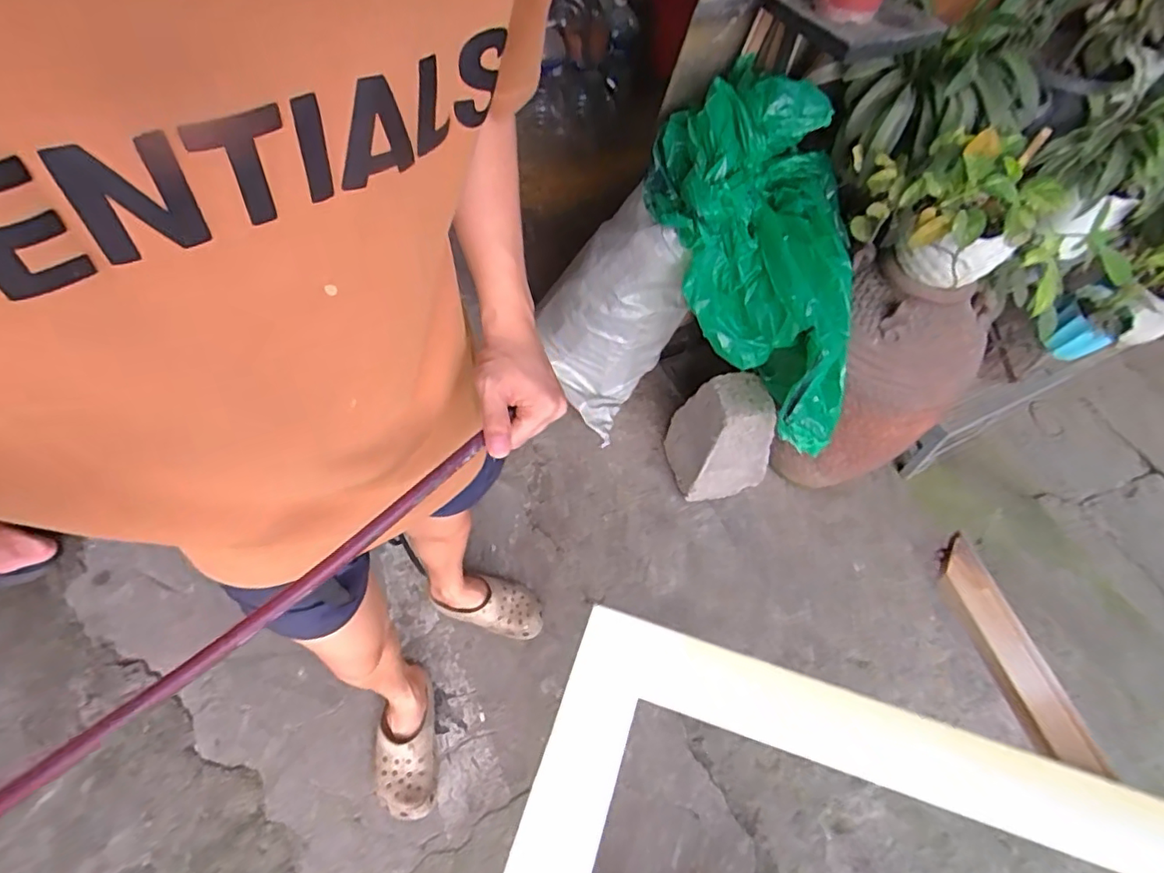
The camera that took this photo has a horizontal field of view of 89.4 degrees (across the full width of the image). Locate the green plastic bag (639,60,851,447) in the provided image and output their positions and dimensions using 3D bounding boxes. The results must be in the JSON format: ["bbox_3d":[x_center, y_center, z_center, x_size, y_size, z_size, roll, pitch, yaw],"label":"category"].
[{"bbox_3d":[0.347,-0.321,1.109,0.324,0.225,0.718,-19,97,-16],"label":"green plastic bag"}]

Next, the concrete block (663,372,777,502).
[{"bbox_3d":[0.325,-0.003,1.379,0.187,0.301,0.204,-12,57,-12],"label":"concrete block"}]

